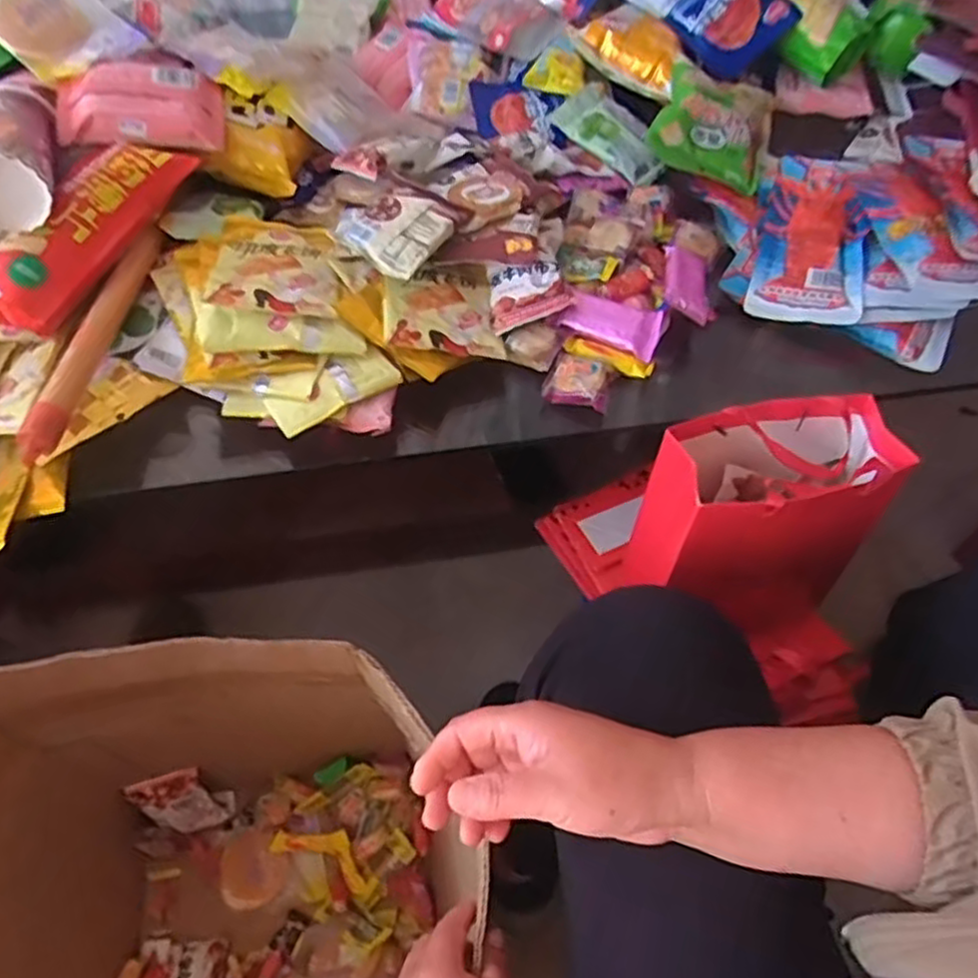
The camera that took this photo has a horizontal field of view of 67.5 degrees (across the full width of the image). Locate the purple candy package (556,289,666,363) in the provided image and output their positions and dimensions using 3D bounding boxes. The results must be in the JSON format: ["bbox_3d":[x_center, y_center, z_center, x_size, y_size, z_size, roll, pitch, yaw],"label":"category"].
[{"bbox_3d":[0.109,-0.146,0.641,0.083,0.022,0.039,24,60,17],"label":"purple candy package"}]

